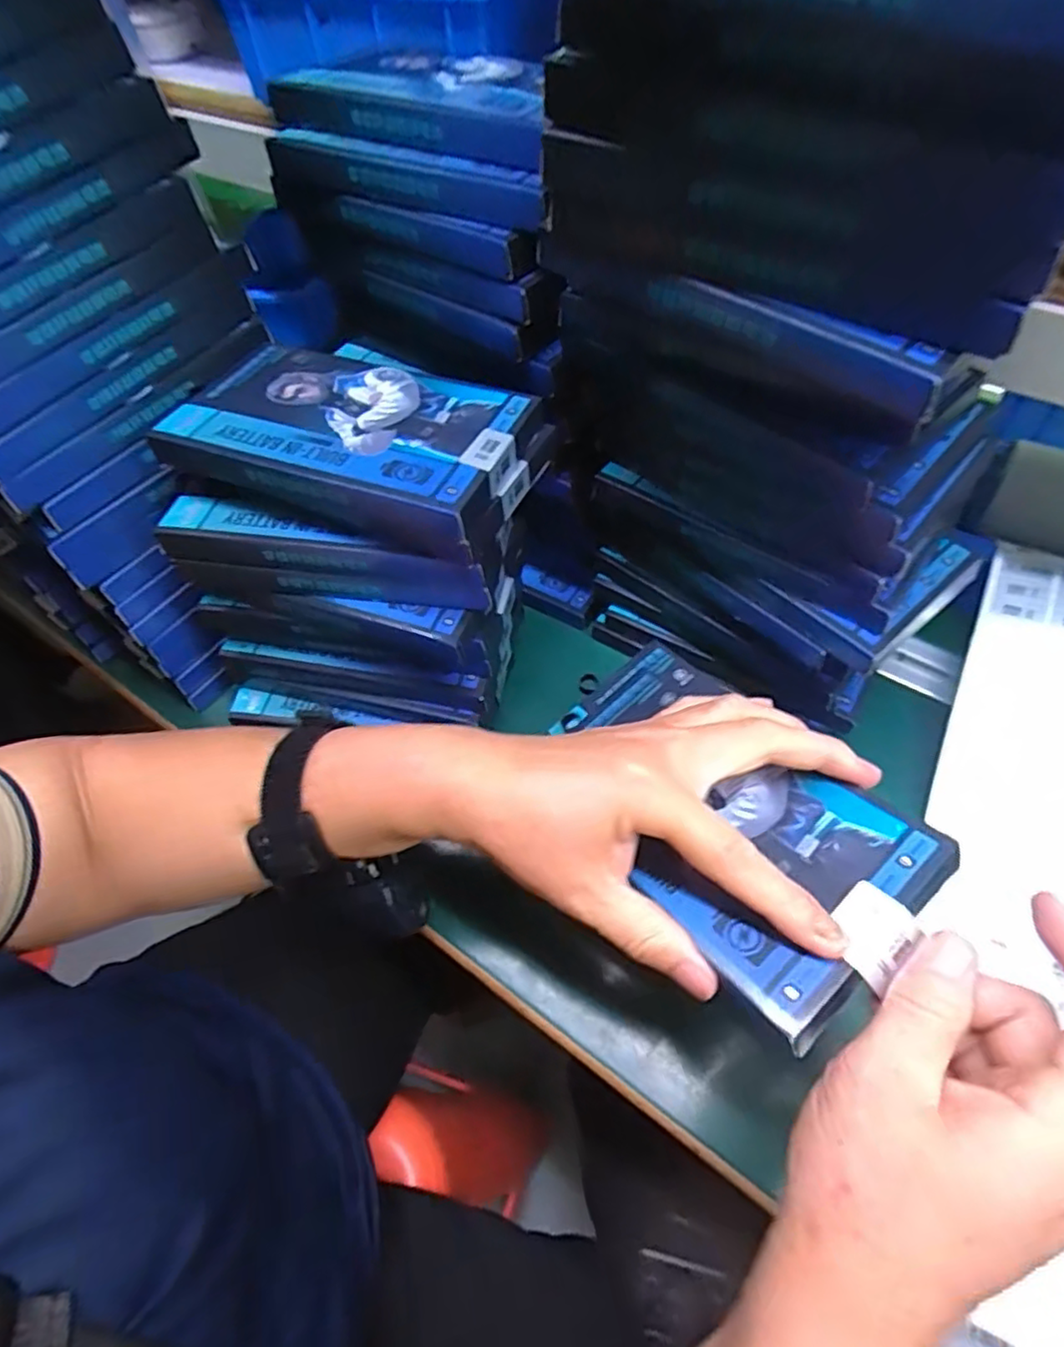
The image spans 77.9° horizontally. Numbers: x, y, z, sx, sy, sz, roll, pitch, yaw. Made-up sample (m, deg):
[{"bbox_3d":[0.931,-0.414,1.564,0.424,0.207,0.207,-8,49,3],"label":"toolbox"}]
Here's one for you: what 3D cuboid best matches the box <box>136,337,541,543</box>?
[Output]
[{"bbox_3d":[-0.086,-0.115,0.328,0.162,0.038,0.095,13,58,13],"label":"box"}]

